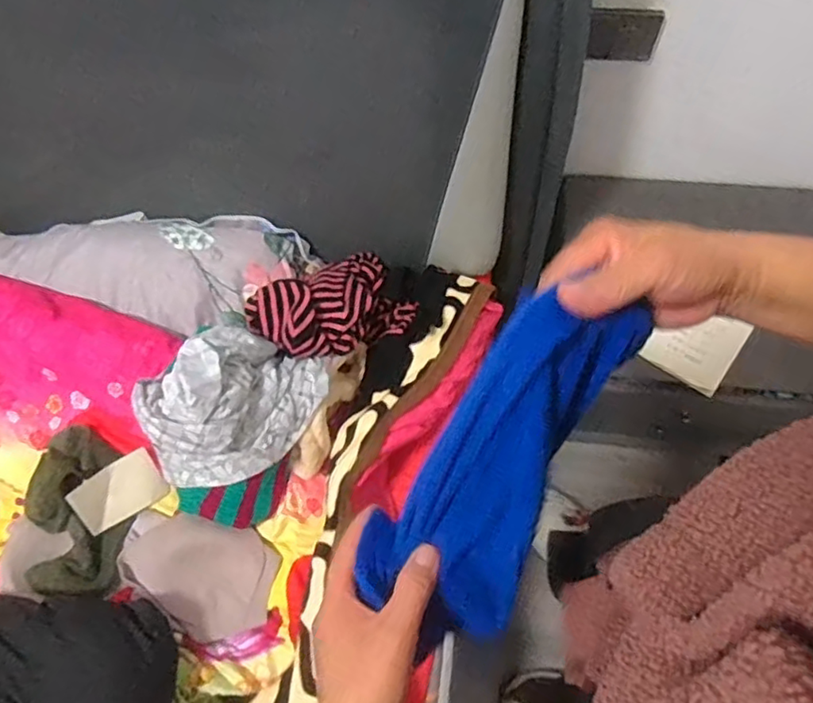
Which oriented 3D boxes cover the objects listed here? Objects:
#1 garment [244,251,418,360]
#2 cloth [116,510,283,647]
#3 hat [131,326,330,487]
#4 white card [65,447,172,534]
[{"bbox_3d":[-0.106,-0.066,0.885,0.216,0.106,0.154,-35,68,-13],"label":"garment"},{"bbox_3d":[-0.277,0.296,0.808,0.199,0.024,0.138,17,65,-12],"label":"cloth"},{"bbox_3d":[-0.228,0.050,0.771,0.243,0.146,0.186,-34,67,-13],"label":"hat"},{"bbox_3d":[-0.379,0.185,0.811,0.109,0.010,0.068,-34,95,-26],"label":"white card"}]

